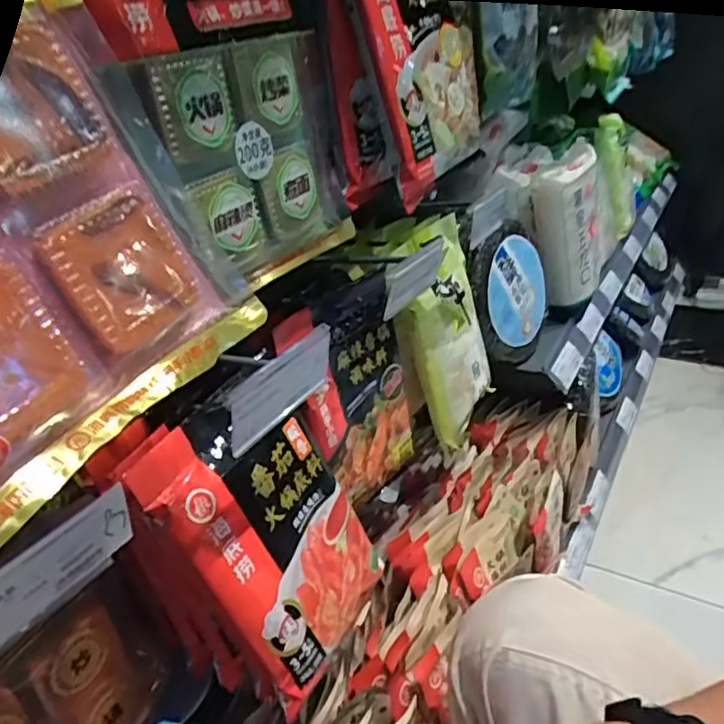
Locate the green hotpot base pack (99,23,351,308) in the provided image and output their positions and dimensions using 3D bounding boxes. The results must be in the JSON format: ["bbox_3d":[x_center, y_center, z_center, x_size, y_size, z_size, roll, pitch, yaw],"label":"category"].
[{"bbox_3d":[-0.070,-0.131,0.416,0.029,0.148,0.183,10,34,27],"label":"green hotpot base pack"}]

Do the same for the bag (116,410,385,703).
[{"bbox_3d":[-0.061,0.121,0.463,0.013,0.218,0.143,-14,27,38],"label":"bag"}]

